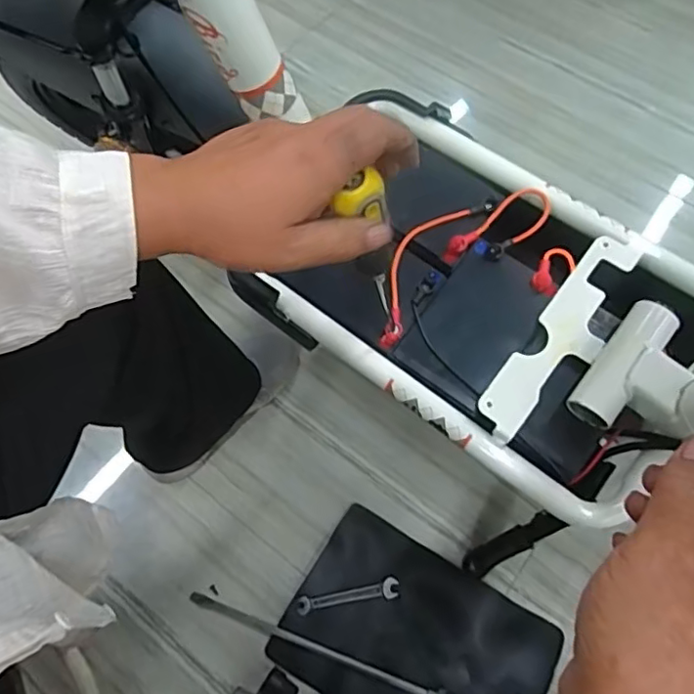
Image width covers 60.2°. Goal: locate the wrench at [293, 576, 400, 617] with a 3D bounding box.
[{"bbox_3d":[0.000,0.290,0.698,0.118,0.004,0.023,-8,64,-5],"label":"wrench"}]

